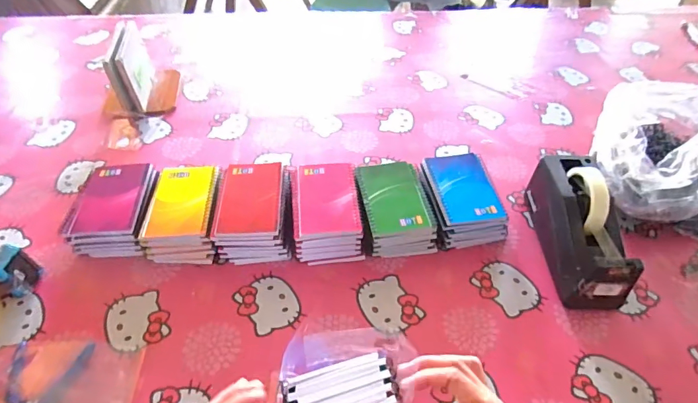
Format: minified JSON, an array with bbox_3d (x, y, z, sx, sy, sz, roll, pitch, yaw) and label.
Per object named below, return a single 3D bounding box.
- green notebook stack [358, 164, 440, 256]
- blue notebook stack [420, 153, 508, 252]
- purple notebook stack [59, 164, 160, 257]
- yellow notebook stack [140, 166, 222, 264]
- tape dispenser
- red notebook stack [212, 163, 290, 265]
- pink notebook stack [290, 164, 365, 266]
[{"bbox_3d":[0.066,0.010,0.620,0.099,0.063,0.134,-7,48,-8],"label":"green notebook stack"},{"bbox_3d":[0.168,-0.003,0.635,0.107,0.066,0.139,-5,48,-6],"label":"blue notebook stack"},{"bbox_3d":[-0.339,0.012,0.616,0.109,0.051,0.132,-1,48,-3],"label":"purple notebook stack"},{"bbox_3d":[-0.234,0.014,0.613,0.096,0.055,0.141,-1,48,-2],"label":"yellow notebook stack"},{"bbox_3d":[0.315,0.031,0.568,0.078,0.117,0.200,0,48,-2],"label":"tape dispenser"},{"bbox_3d":[-0.135,0.014,0.606,0.095,0.069,0.129,-1,48,-3],"label":"red notebook stack"},{"bbox_3d":[-0.033,0.016,0.610,0.092,0.064,0.134,-5,48,-6],"label":"pink notebook stack"}]

